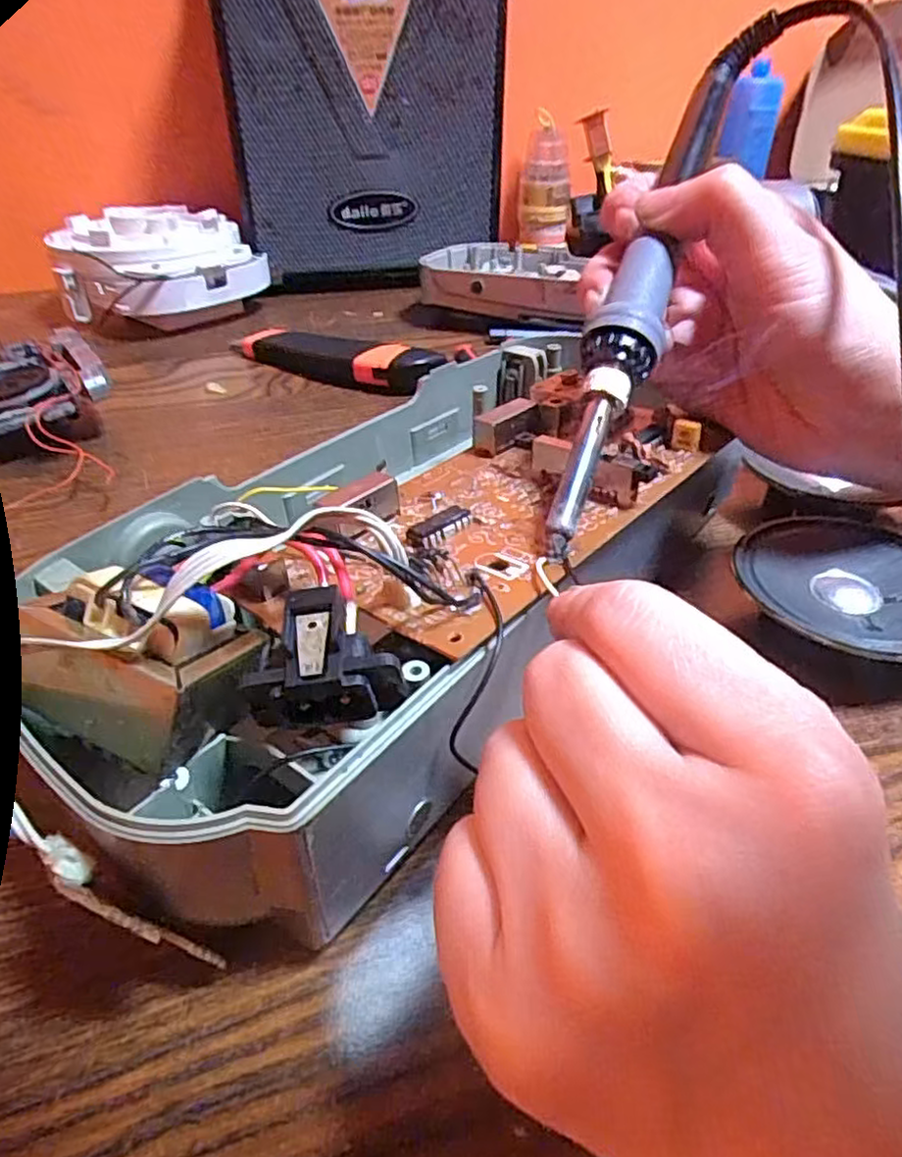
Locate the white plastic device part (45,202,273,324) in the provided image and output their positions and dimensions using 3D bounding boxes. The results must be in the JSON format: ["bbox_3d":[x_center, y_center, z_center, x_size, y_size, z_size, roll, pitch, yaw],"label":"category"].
[{"bbox_3d":[-0.230,-0.244,0.550,0.146,0.068,0.141,-30,45,-34],"label":"white plastic device part"}]

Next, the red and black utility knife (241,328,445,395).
[{"bbox_3d":[-0.075,-0.143,0.450,0.144,0.024,0.034,21,41,27],"label":"red and black utility knife"}]

